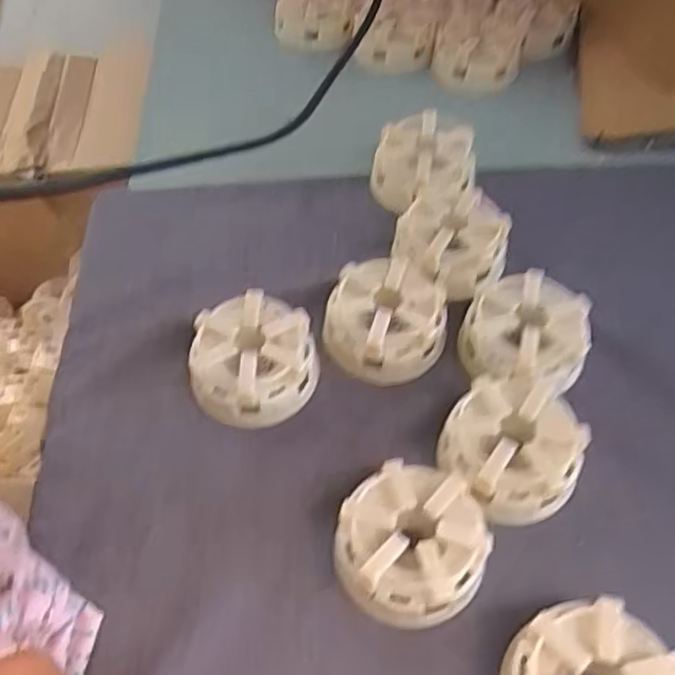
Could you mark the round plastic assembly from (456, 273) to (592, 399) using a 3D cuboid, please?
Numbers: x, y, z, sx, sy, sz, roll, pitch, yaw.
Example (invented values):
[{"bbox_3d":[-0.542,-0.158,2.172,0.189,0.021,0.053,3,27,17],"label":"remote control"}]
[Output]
[{"bbox_3d":[0.098,0.002,0.378,0.064,0.032,0.066,1,53,-2],"label":"round plastic assembly"}]

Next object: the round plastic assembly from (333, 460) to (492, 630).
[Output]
[{"bbox_3d":[0.033,0.091,0.315,0.062,0.027,0.065,-1,54,2],"label":"round plastic assembly"}]

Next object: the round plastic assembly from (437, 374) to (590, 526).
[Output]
[{"bbox_3d":[0.084,0.052,0.342,0.064,0.033,0.063,1,53,-2],"label":"round plastic assembly"}]

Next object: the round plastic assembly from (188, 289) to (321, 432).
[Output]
[{"bbox_3d":[-0.044,0.011,0.374,0.062,0.031,0.061,1,53,-2],"label":"round plastic assembly"}]

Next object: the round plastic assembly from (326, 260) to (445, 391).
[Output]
[{"bbox_3d":[0.026,-0.010,0.387,0.064,0.030,0.061,-1,54,2],"label":"round plastic assembly"}]

